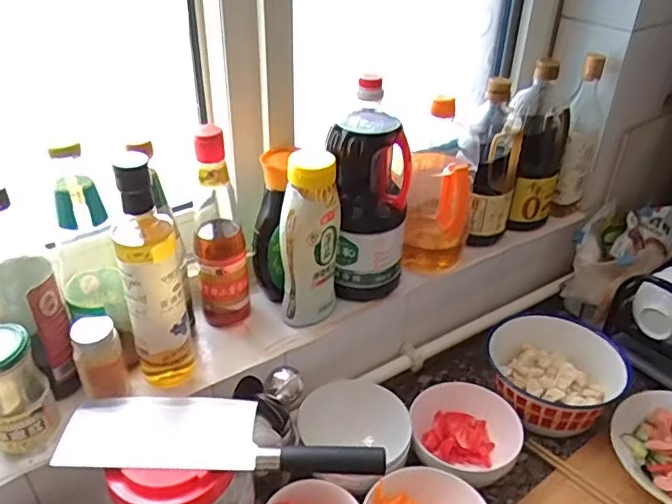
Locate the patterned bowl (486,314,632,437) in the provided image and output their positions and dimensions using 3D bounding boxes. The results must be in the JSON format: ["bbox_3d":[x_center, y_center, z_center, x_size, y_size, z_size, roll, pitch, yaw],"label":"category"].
[{"bbox_3d":[0.296,0.160,0.796,0.174,0.075,0.171,1,34,-1],"label":"patterned bowl"}]

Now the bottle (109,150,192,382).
[{"bbox_3d":[-0.187,0.028,0.601,0.056,0.266,0.058,-10,35,-17],"label":"bottle"}]

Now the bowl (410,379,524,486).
[{"bbox_3d":[0.156,0.231,0.723,0.132,0.067,0.137,10,35,12],"label":"bowl"}]

